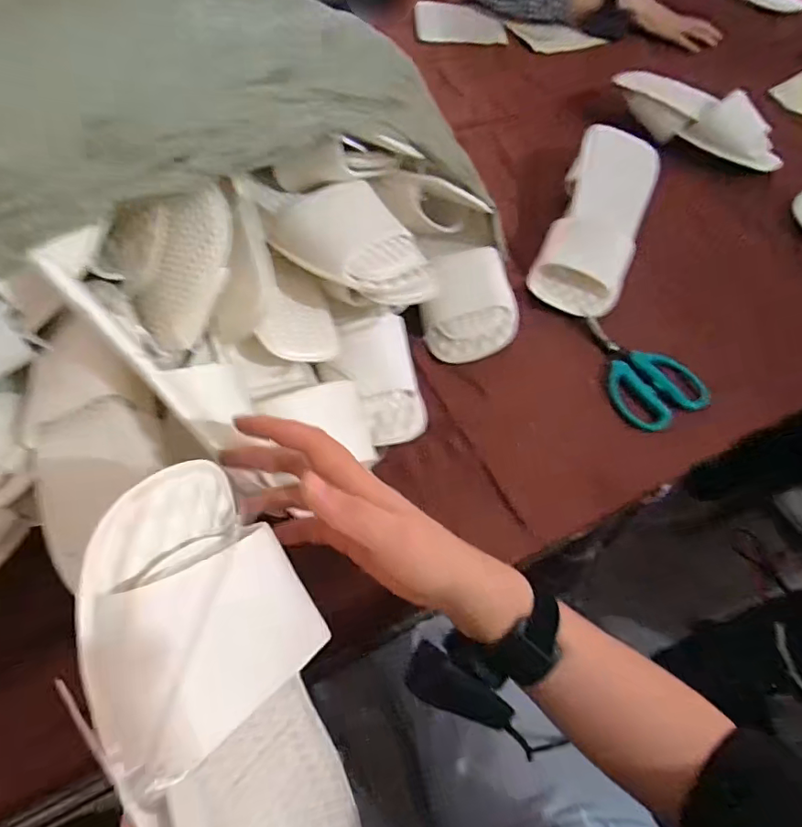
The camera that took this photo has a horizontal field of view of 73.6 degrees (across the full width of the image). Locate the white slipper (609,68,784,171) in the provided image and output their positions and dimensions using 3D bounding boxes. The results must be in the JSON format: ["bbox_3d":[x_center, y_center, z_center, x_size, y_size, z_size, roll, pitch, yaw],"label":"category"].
[{"bbox_3d":[0.434,-0.428,0.769,0.250,0.066,0.095,20,58,-5],"label":"white slipper"}]

